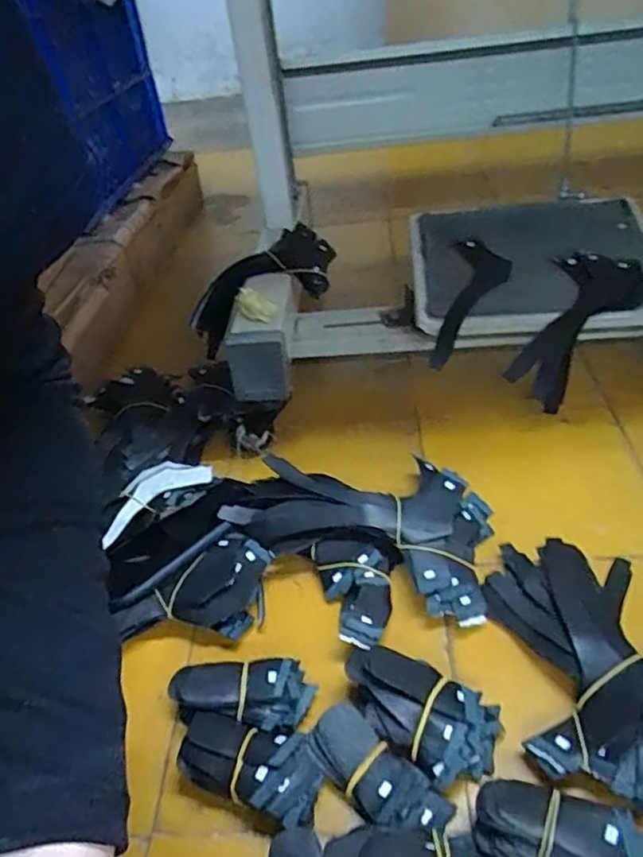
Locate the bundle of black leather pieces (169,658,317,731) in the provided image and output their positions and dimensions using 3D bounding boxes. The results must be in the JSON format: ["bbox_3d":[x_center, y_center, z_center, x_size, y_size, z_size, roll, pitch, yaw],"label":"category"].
[{"bbox_3d":[-0.056,0.190,0.442,0.094,0.031,0.043,-6,39,1],"label":"bundle of black leather pieces"}]

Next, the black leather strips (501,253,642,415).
[{"bbox_3d":[0.258,-0.104,0.645,0.088,0.055,0.167,34,91,39],"label":"black leather strips"}]

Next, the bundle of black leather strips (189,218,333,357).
[{"bbox_3d":[-0.069,-0.164,0.723,0.188,0.069,0.090,-34,42,0],"label":"bundle of black leather strips"}]

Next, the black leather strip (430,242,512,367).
[{"bbox_3d":[0.150,-0.137,0.675,0.069,0.052,0.156,19,75,29],"label":"black leather strip"}]

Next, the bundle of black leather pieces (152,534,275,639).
[{"bbox_3d":[-0.087,0.125,0.525,0.074,0.026,0.083,8,41,18],"label":"bundle of black leather pieces"}]

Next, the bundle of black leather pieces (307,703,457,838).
[{"bbox_3d":[0.034,0.221,0.402,0.094,0.019,0.041,28,50,35],"label":"bundle of black leather pieces"}]

